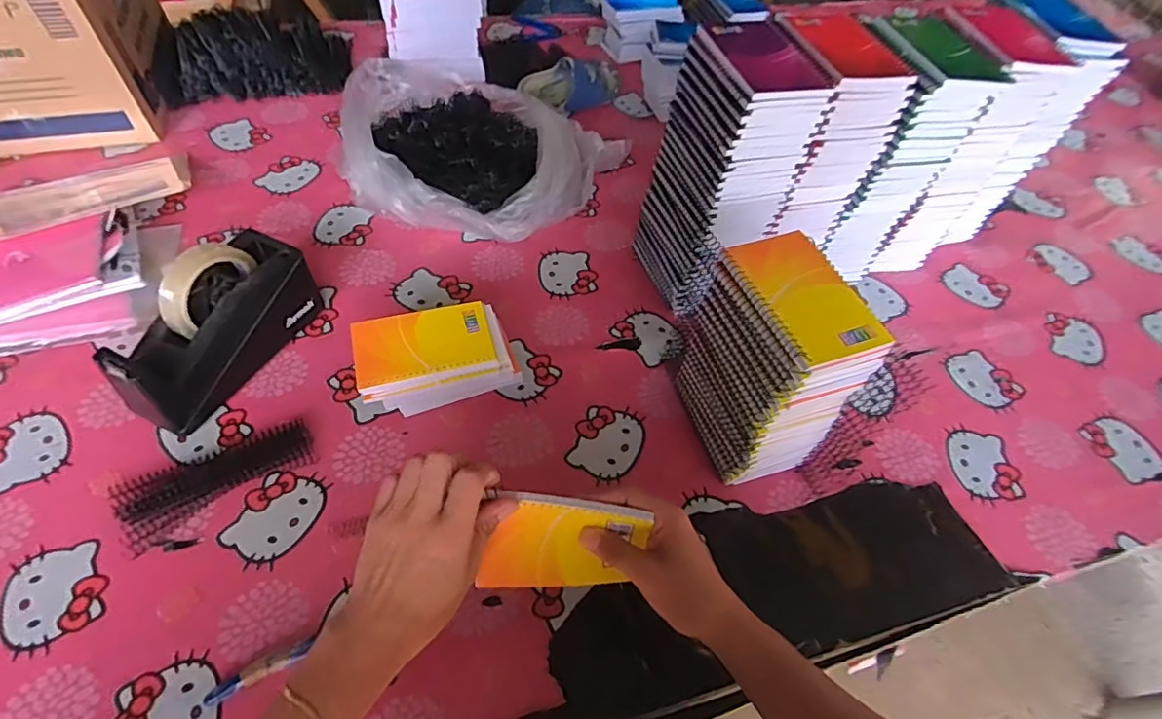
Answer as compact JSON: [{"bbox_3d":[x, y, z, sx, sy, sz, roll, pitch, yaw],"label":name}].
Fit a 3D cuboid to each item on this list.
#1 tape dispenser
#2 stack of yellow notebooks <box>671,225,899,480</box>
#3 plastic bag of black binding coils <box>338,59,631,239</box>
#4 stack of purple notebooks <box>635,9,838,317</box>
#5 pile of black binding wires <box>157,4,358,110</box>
[{"bbox_3d":[-0.363,-0.036,0.564,0.072,0.118,0.198,24,55,13],"label":"tape dispenser"},{"bbox_3d":[0.169,0.008,0.526,0.085,0.204,0.134,-14,56,-15],"label":"stack of yellow notebooks"},{"bbox_3d":[-0.165,-0.291,0.780,0.331,0.101,0.294,40,59,21],"label":"plastic bag of black binding coils"},{"bbox_3d":[0.153,-0.191,0.624,0.109,0.279,0.123,-12,56,-13],"label":"stack of purple notebooks"},{"bbox_3d":[-0.521,-0.502,0.906,0.282,0.080,0.173,-15,56,-15],"label":"pile of black binding wires"}]

